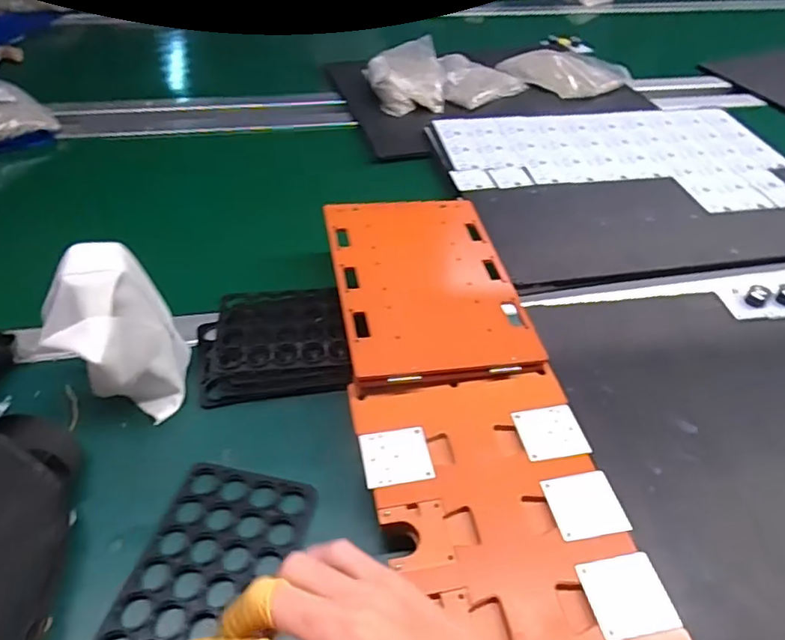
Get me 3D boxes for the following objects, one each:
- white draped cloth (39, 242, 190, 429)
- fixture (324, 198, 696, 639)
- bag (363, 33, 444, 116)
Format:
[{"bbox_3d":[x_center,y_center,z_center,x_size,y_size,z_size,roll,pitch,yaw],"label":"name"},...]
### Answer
[{"bbox_3d":[-0.219,0.014,0.451,0.092,0.116,0.094,-23,50,-23],"label":"white draped cloth"},{"bbox_3d":[0.052,0.054,0.462,0.164,0.056,0.457,-7,45,-9],"label":"fixture"},{"bbox_3d":[0.023,-0.397,0.922,0.121,0.053,0.165,-4,45,-6],"label":"bag"}]

